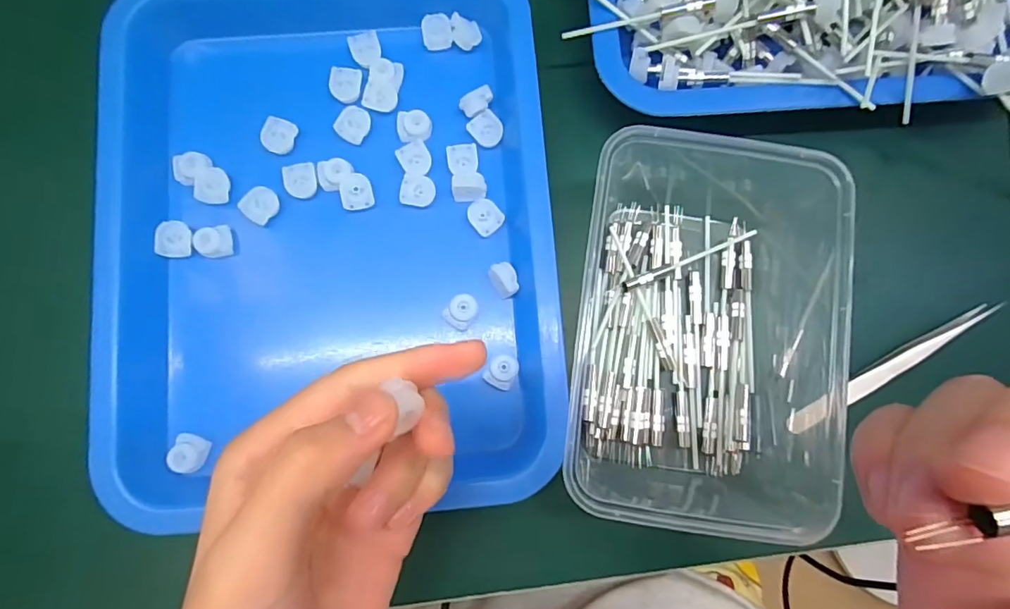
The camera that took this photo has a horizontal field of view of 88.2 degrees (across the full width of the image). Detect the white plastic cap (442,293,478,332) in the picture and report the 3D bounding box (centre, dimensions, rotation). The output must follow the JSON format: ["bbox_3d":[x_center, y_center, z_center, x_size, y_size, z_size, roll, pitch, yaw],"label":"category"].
[{"bbox_3d":[-0.023,0.004,0.277,0.015,0.010,0.018,36,83,3],"label":"white plastic cap"}]

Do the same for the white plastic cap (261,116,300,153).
[{"bbox_3d":[-0.125,-0.093,0.287,0.016,0.006,0.018,19,82,1],"label":"white plastic cap"}]

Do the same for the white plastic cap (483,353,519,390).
[{"bbox_3d":[-0.001,0.034,0.272,0.015,0.004,0.018,28,83,2],"label":"white plastic cap"}]

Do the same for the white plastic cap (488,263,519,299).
[{"bbox_3d":[0.000,-0.013,0.277,0.013,0.014,0.018,-34,84,-5],"label":"white plastic cap"}]

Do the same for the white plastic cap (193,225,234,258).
[{"bbox_3d":[-0.156,-0.034,0.278,0.019,0.004,0.016,-7,83,-2],"label":"white plastic cap"}]

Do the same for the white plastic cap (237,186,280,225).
[{"bbox_3d":[-0.132,-0.054,0.281,0.017,0.006,0.019,42,84,4],"label":"white plastic cap"}]

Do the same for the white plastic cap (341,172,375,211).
[{"bbox_3d":[-0.080,-0.061,0.282,0.016,0.006,0.019,-7,83,-2],"label":"white plastic cap"}]

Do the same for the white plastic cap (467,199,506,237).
[{"bbox_3d":[-0.011,-0.047,0.283,0.018,0.006,0.018,44,84,4],"label":"white plastic cap"}]

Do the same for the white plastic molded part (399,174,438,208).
[{"bbox_3d":[-0.047,-0.062,0.284,0.018,0.004,0.016,5,82,-1],"label":"white plastic molded part"}]

